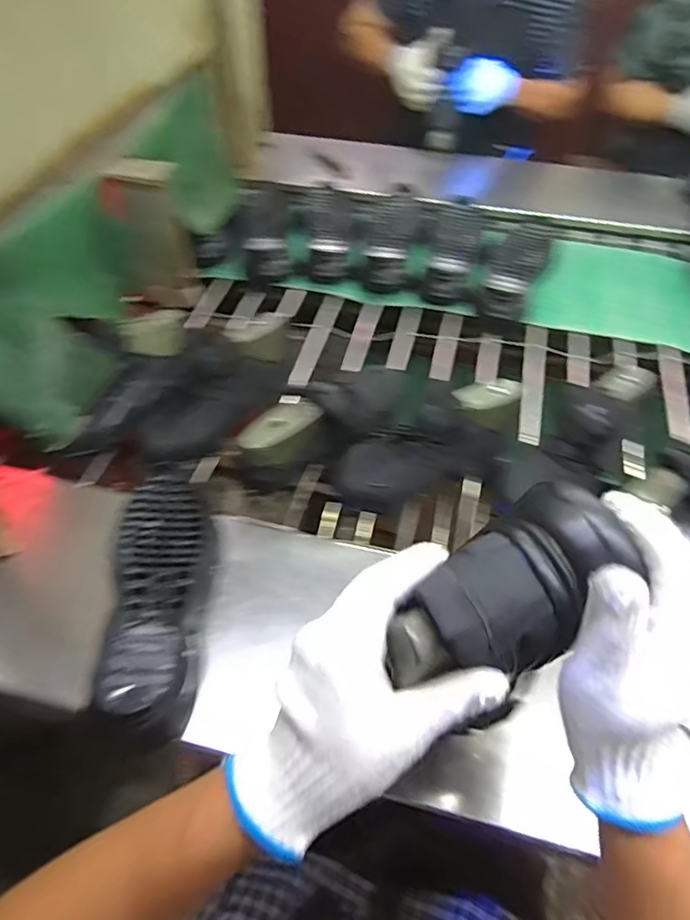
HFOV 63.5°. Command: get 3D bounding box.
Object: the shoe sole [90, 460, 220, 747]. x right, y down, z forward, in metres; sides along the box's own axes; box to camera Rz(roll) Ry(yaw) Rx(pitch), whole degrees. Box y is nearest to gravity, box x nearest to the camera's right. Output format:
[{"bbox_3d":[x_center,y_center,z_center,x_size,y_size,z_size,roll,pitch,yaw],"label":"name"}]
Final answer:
[{"bbox_3d":[-0.188,0.131,0.580,0.101,0.034,0.288,-4,53,-3],"label":"shoe sole"}]

